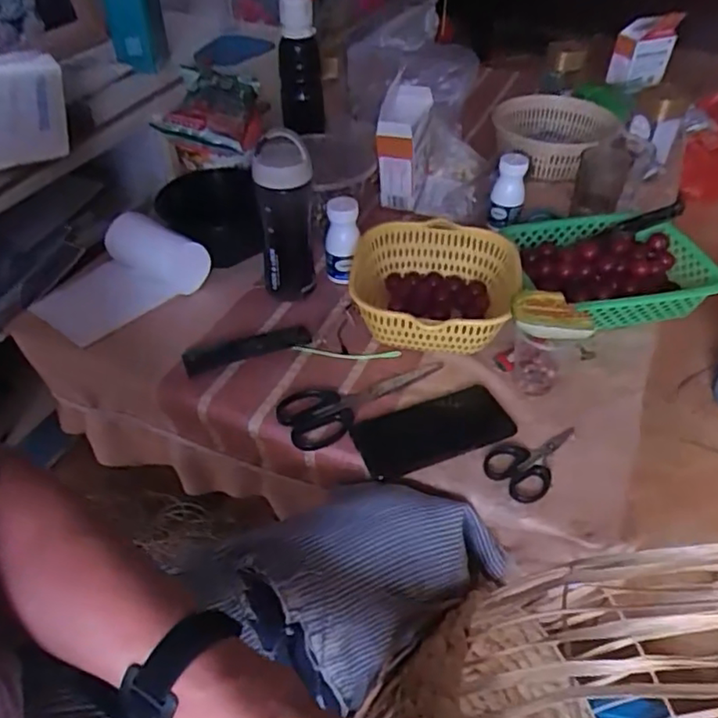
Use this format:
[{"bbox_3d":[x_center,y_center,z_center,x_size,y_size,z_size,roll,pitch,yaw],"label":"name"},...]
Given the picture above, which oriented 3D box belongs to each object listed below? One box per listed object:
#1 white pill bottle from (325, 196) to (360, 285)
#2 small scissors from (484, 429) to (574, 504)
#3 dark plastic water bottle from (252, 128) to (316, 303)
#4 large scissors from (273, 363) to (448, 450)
[{"bbox_3d":[-0.023,-0.157,0.809,0.044,0.110,0.042,-5,44,-5],"label":"white pill bottle"},{"bbox_3d":[0.183,0.101,0.626,0.108,0.012,0.066,-25,49,-24],"label":"small scissors"},{"bbox_3d":[-0.091,-0.175,0.756,0.066,0.210,0.076,-7,45,-7],"label":"dark plastic water bottle"},{"bbox_3d":[0.003,0.037,0.683,0.196,0.015,0.074,-27,50,-25],"label":"large scissors"}]

